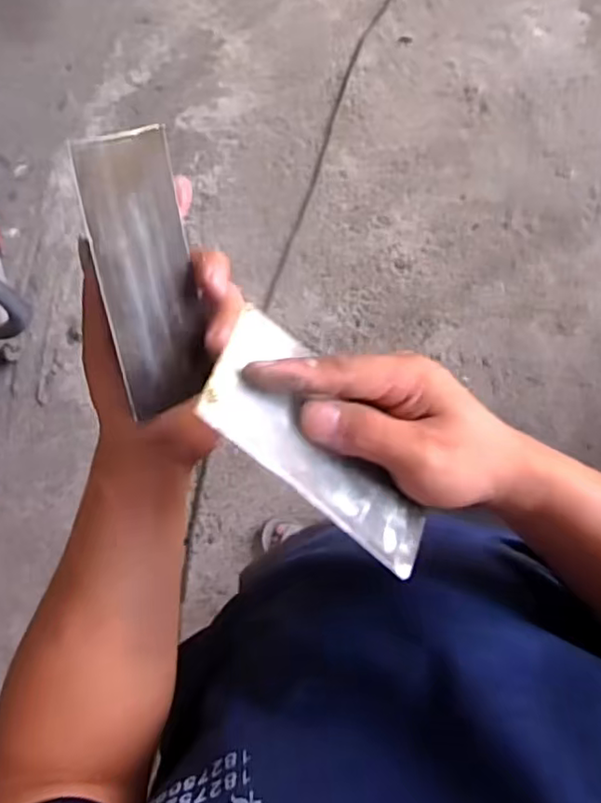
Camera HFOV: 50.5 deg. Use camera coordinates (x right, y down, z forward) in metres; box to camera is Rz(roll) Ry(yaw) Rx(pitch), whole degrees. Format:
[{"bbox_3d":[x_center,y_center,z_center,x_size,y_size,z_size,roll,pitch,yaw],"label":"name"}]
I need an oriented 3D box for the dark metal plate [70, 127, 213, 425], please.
[{"bbox_3d":[-0.076,-0.065,0.321,0.004,0.071,0.131,-2,107,27],"label":"dark metal plate"}]

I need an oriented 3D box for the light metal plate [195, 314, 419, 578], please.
[{"bbox_3d":[0.014,0.018,0.310,0.130,0.004,0.076,40,48,-10],"label":"light metal plate"}]

